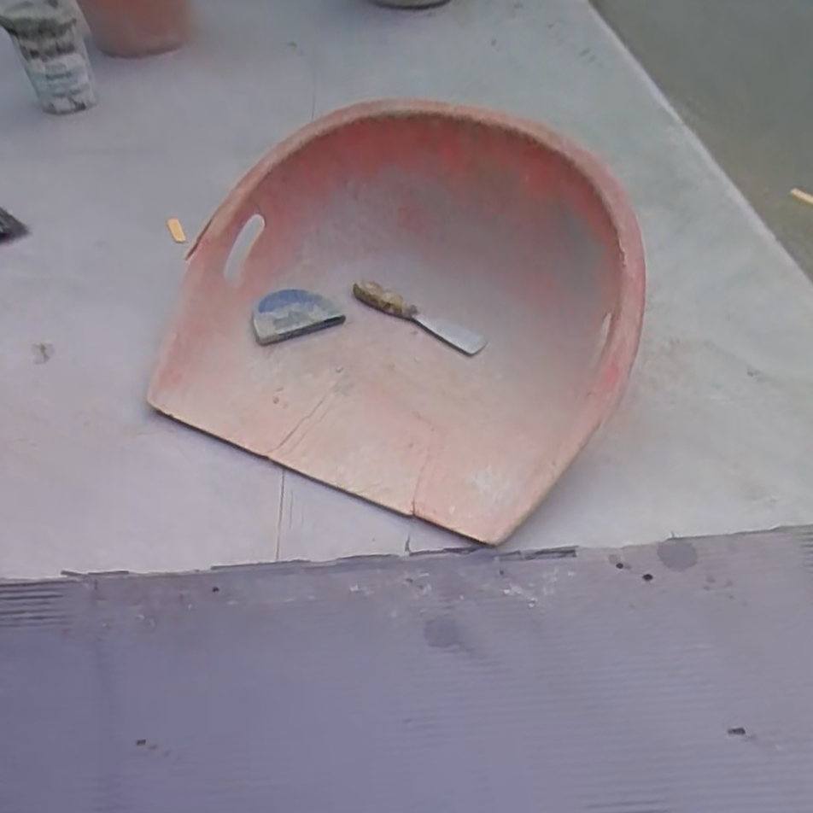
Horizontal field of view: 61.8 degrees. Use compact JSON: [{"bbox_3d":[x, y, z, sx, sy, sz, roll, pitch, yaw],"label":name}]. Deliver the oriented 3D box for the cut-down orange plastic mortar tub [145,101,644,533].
[{"bbox_3d":[-0.006,-0.118,0.668,0.449,0.172,0.382,19,49,18],"label":"cut-down orange plastic mortar tub"}]

